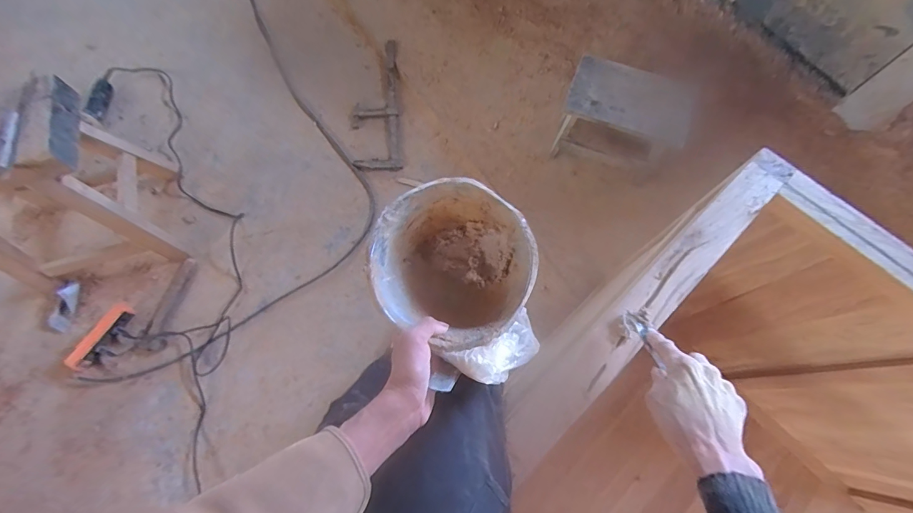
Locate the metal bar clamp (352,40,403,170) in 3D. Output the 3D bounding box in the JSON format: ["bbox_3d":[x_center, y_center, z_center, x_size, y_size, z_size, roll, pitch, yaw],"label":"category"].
[{"bbox_3d":[-0.288,-0.566,1.501,0.173,0.035,0.576,-3,69,0],"label":"metal bar clamp"}]

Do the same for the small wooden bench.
[{"bbox_3d":[0.515,-0.422,1.292,0.350,0.261,0.227,21,71,9],"label":"small wooden bench"}]

